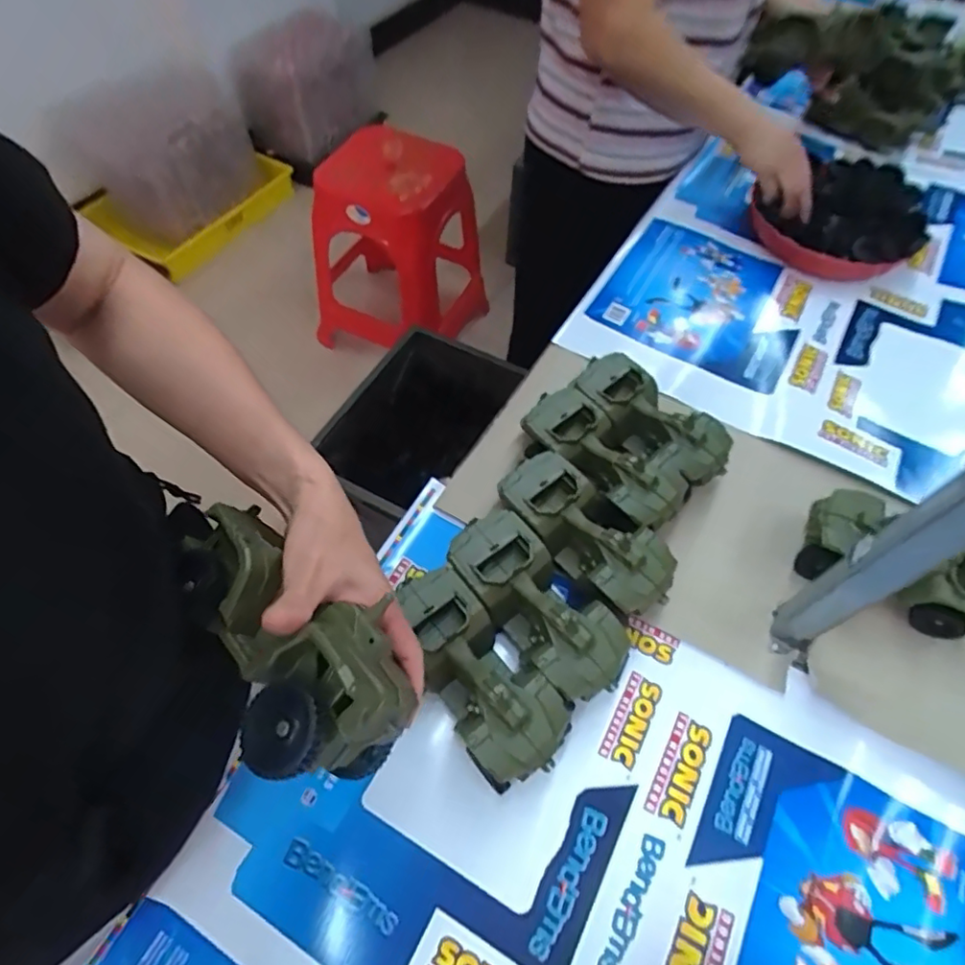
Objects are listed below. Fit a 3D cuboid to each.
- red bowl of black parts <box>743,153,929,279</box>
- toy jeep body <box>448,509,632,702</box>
[{"bbox_3d":[0.513,-0.395,0.865,0.219,0.096,0.208,1,58,-1],"label":"red bowl of black parts"},{"bbox_3d":[0.048,0.113,0.526,0.078,0.080,0.175,-35,65,-21],"label":"toy jeep body"}]

